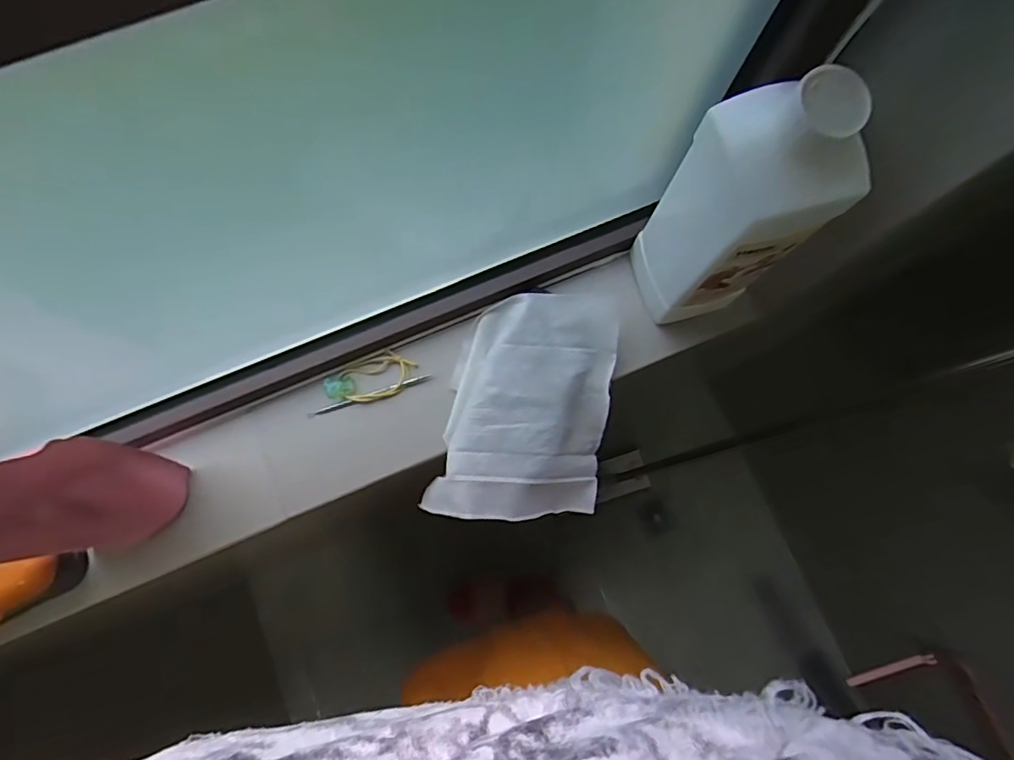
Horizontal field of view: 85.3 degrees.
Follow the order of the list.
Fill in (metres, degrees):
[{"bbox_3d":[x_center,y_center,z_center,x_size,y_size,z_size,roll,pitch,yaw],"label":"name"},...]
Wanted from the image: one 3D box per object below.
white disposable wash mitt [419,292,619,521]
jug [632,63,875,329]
[{"bbox_3d":[0.018,0.024,0.482,0.143,0.039,0.199,9,77,0],"label":"white disposable wash mitt"},{"bbox_3d":[0.160,-0.114,0.387,0.079,0.224,0.076,-10,78,-4],"label":"jug"}]

